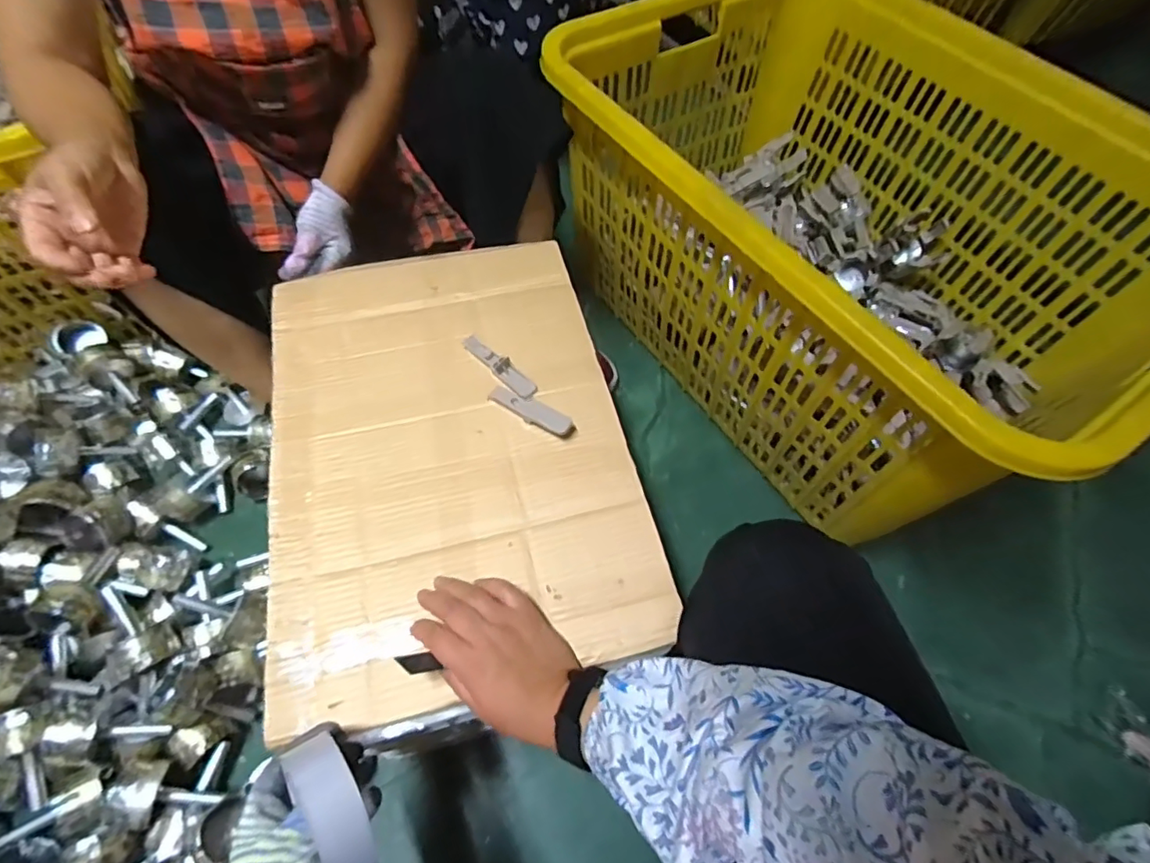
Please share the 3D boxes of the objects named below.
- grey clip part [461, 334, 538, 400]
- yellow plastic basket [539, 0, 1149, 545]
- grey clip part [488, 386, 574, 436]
[{"bbox_3d":[-0.083,-0.073,0.597,0.024,0.019,0.102,-39,69,-21],"label":"grey clip part"},{"bbox_3d":[0.389,-0.286,0.837,0.606,0.377,0.796,-31,66,-18],"label":"yellow plastic basket"},{"bbox_3d":[-0.046,-0.023,0.567,0.094,0.008,0.026,31,78,20],"label":"grey clip part"}]

